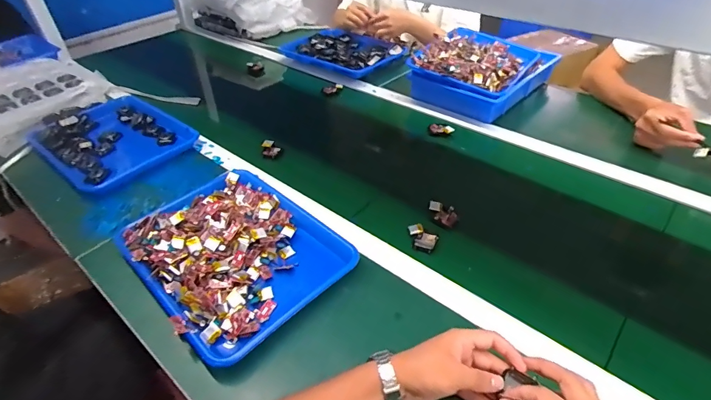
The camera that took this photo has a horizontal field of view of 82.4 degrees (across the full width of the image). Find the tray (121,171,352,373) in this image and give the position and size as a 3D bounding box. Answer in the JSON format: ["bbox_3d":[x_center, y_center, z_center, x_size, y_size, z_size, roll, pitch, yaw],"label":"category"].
[{"bbox_3d":[-0.186,0.074,0.629,0.243,0.049,0.327,-34,49,-31],"label":"tray"}]

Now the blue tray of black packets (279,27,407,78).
[{"bbox_3d":[-0.046,-0.465,1.244,0.352,0.034,0.279,29,50,32],"label":"blue tray of black packets"}]

